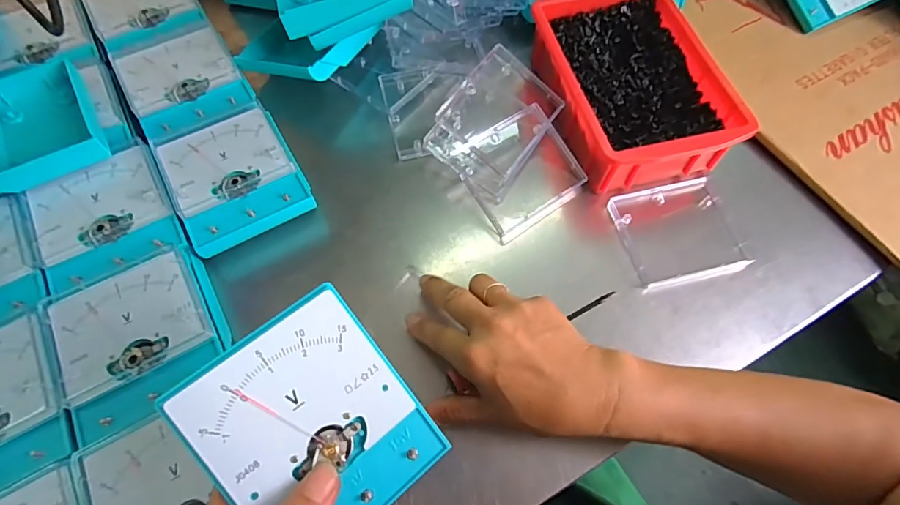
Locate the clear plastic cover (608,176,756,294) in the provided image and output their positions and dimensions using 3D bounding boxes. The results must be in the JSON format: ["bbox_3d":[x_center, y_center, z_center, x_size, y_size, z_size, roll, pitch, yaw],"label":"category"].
[{"bbox_3d":[0.197,-0.018,0.399,0.095,0.013,0.091,-11,65,-6],"label":"clear plastic cover"}]

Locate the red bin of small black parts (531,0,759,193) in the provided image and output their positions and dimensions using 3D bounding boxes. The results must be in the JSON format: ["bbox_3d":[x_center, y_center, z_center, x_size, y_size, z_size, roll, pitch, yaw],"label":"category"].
[{"bbox_3d":[0.160,-0.165,0.423,0.143,0.043,0.205,-13,71,-7],"label":"red bin of small black parts"}]

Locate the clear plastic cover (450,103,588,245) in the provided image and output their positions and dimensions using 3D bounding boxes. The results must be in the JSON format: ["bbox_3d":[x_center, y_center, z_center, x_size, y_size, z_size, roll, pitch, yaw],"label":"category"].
[{"bbox_3d":[0.063,-0.073,0.418,0.096,0.021,0.095,-29,85,-7],"label":"clear plastic cover"}]

